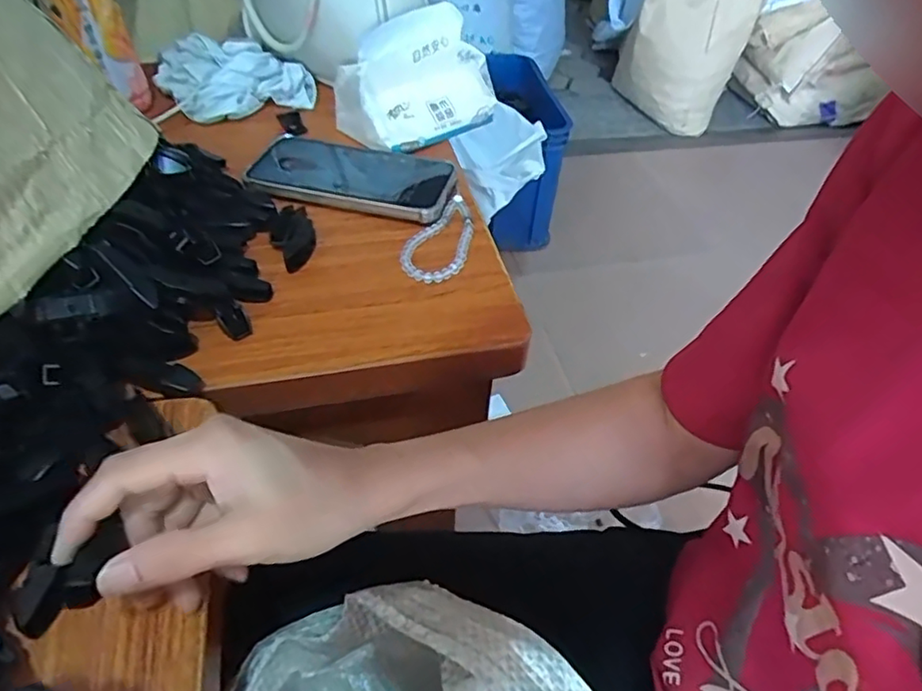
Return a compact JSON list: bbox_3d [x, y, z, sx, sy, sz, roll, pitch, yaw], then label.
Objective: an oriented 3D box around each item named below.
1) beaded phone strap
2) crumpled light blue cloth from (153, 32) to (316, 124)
[{"bbox_3d":[-0.017,-0.084,0.475,0.048,0.009,0.102,9,46,5],"label":"beaded phone strap"},{"bbox_3d":[-0.236,-0.283,0.641,0.145,0.045,0.114,-21,51,-22],"label":"crumpled light blue cloth"}]

